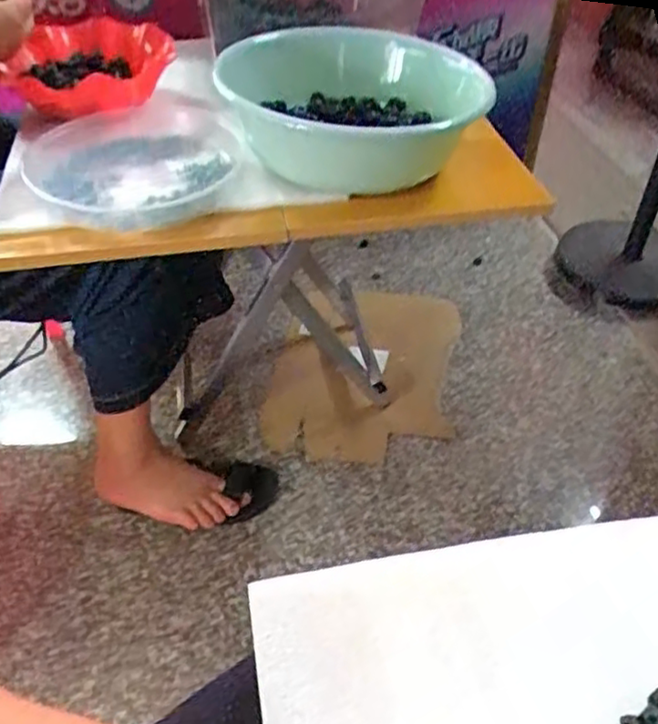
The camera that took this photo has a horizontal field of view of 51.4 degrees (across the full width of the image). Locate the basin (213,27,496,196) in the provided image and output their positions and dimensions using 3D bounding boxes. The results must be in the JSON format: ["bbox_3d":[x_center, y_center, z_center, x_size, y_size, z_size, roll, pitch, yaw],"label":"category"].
[{"bbox_3d":[0.038,-0.314,0.827,0.261,0.124,0.286,-1,40,1],"label":"basin"}]

